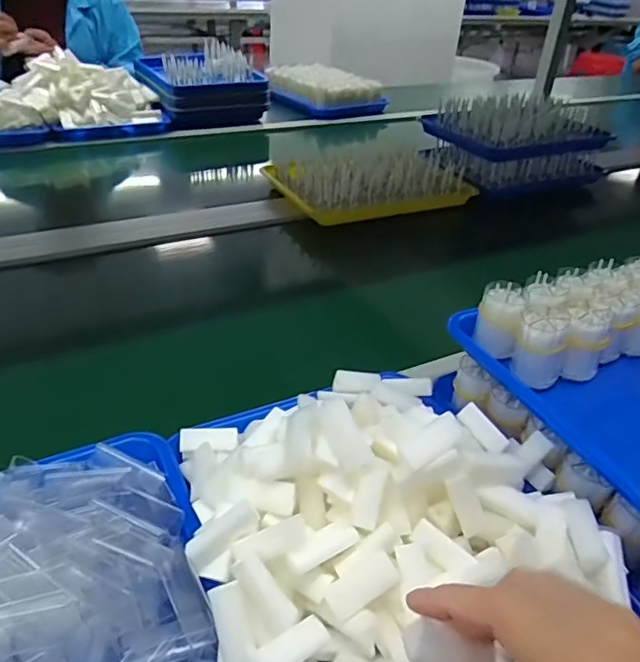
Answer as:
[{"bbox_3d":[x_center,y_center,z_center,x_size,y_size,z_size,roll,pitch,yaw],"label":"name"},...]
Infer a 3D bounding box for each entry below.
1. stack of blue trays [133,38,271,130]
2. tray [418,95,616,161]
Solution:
[{"bbox_3d":[-0.286,-0.582,1.338,0.256,0.124,0.253,-17,40,-28],"label":"stack of blue trays"},{"bbox_3d":[0.365,-0.381,1.050,0.305,0.067,0.186,-10,37,-20],"label":"tray"}]

